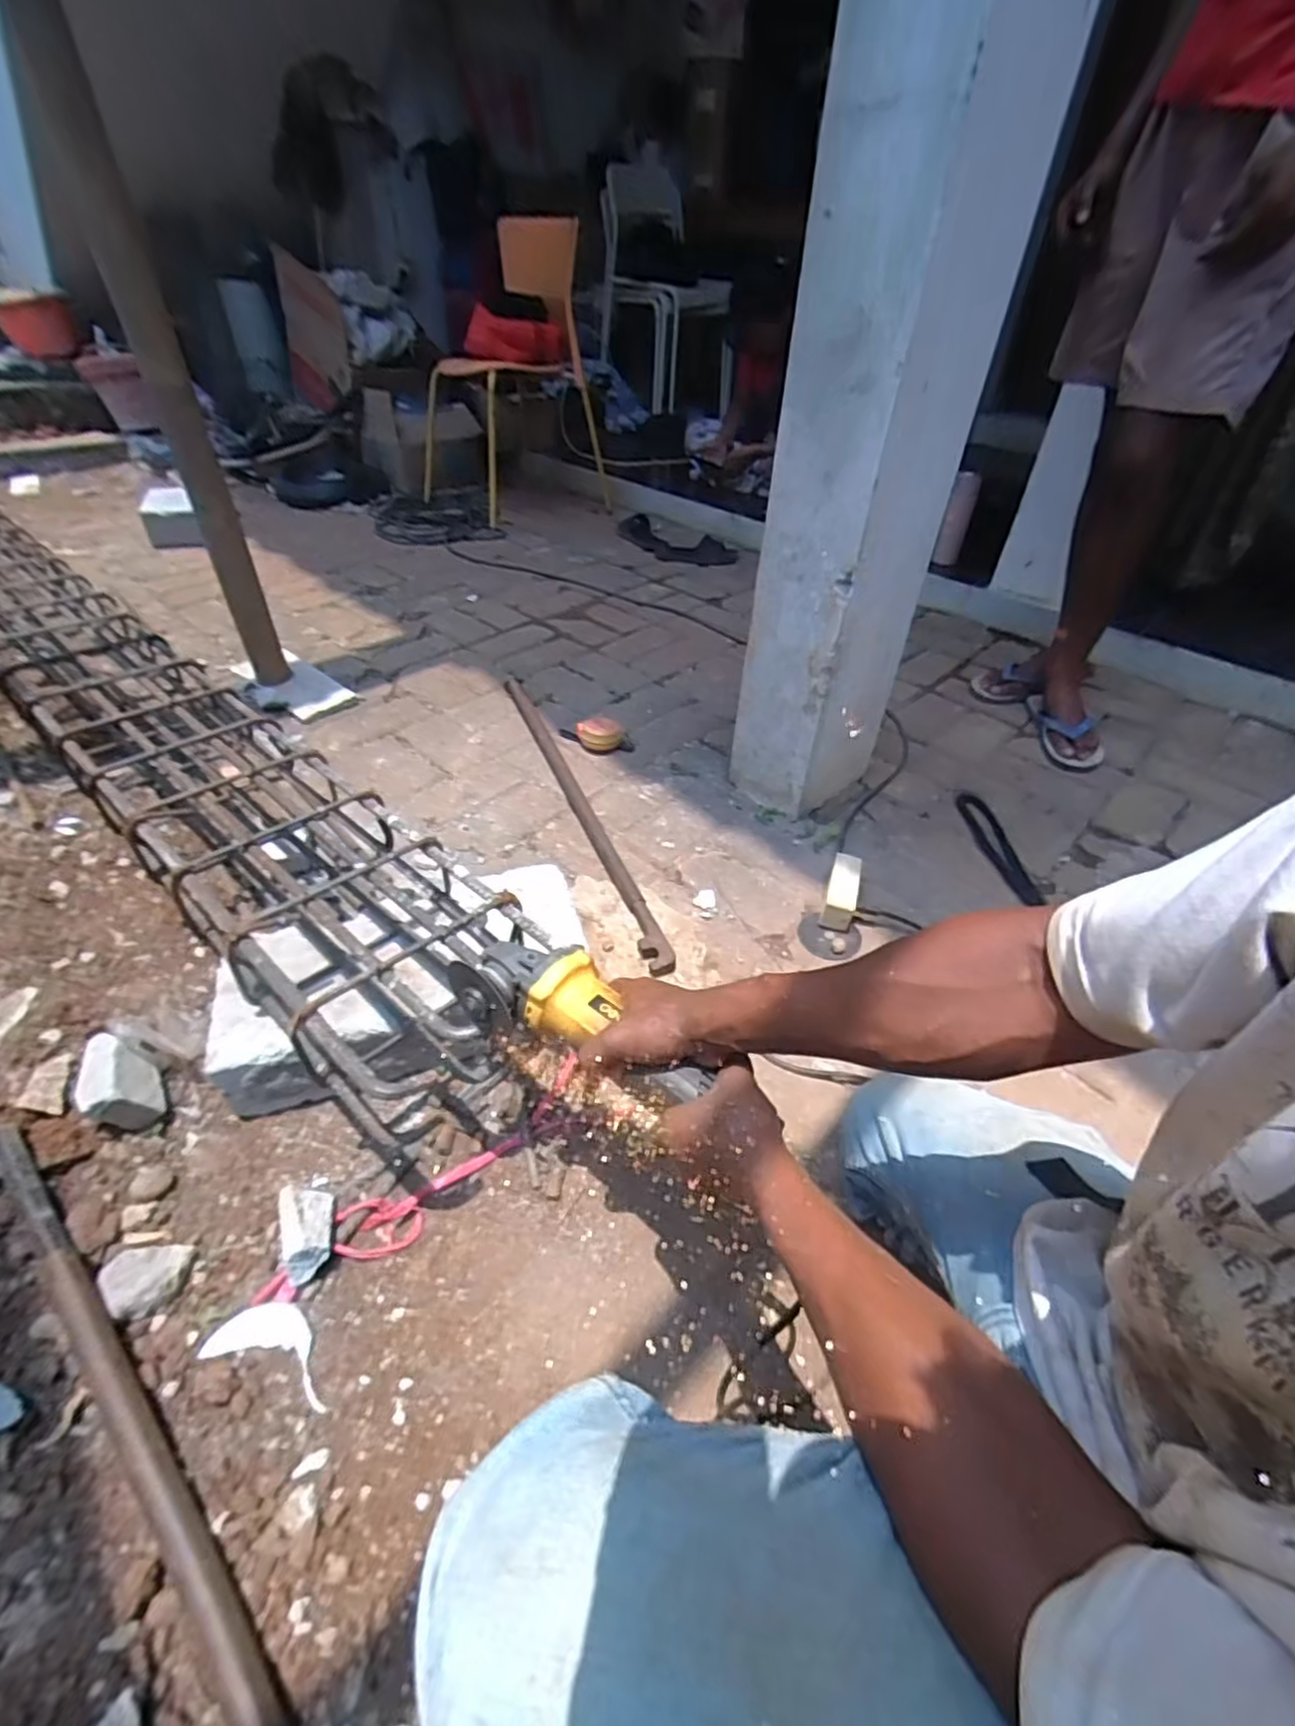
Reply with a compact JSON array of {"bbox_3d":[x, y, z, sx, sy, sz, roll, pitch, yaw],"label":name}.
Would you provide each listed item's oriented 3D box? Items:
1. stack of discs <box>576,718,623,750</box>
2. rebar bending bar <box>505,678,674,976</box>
[{"bbox_3d":[-0.091,-0.244,1.314,0.089,0.042,0.080,-1,42,-5],"label":"stack of discs"},{"bbox_3d":[-0.128,-0.120,1.182,0.040,0.026,0.819,-13,44,-18],"label":"rebar bending bar"}]

